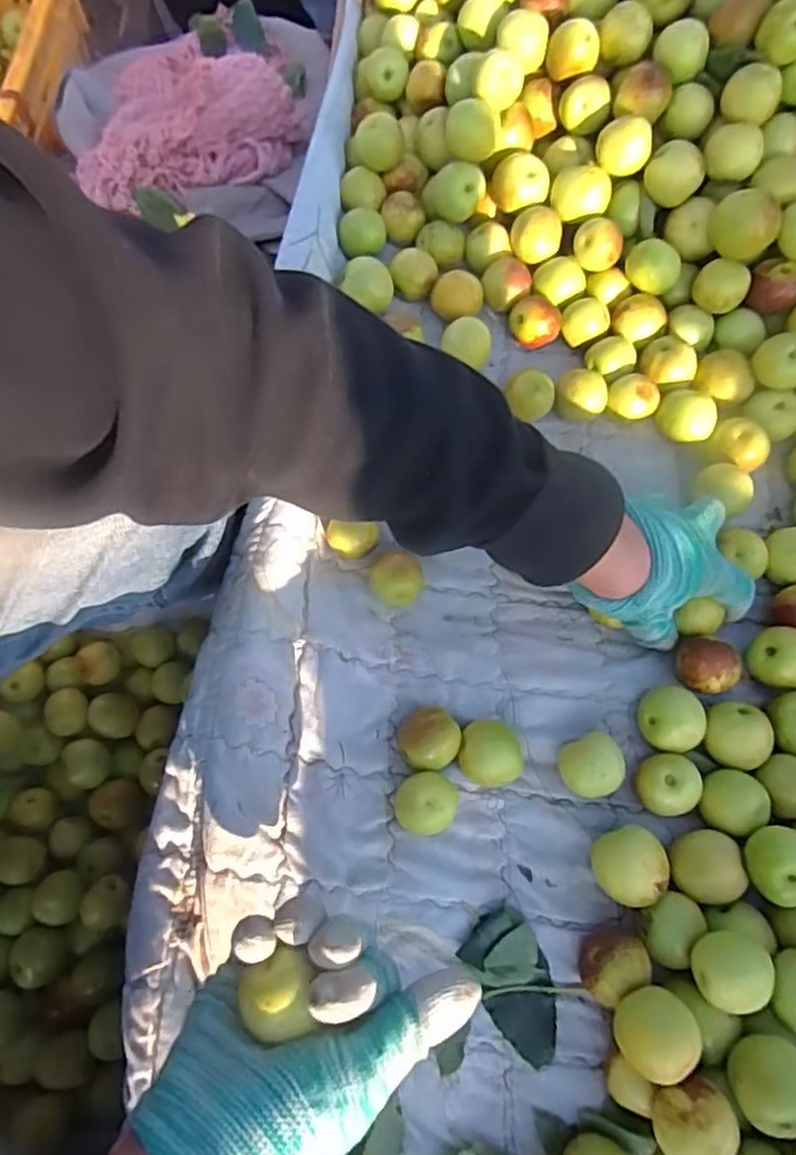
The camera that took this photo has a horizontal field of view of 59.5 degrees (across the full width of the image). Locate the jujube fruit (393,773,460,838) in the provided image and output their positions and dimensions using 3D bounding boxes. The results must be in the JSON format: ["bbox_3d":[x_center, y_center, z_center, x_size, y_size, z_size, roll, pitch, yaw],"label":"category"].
[{"bbox_3d":[0.015,0.124,0.380,0.032,0.027,0.031,1,72,-2],"label":"jujube fruit"}]

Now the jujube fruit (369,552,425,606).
[{"bbox_3d":[-0.002,0.002,0.431,0.031,0.026,0.034,-7,73,-5],"label":"jujube fruit"}]

